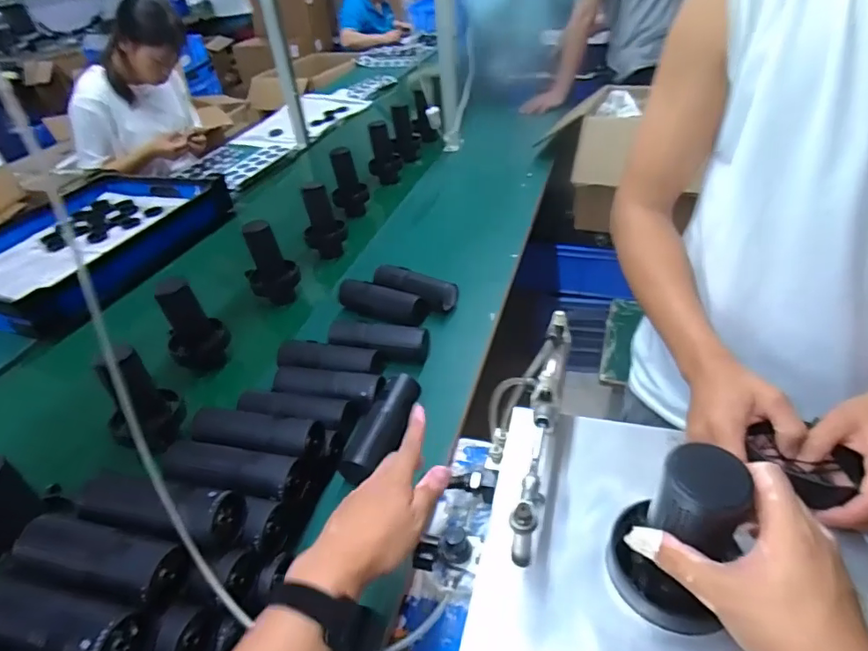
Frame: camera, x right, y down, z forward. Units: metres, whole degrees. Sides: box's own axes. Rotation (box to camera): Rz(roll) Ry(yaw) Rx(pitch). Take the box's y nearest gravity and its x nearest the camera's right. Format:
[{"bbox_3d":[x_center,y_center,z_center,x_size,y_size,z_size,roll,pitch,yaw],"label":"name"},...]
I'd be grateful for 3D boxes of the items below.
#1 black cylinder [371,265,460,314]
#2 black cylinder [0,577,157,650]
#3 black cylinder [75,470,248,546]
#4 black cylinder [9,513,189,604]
[{"bbox_3d":[-0.043,-0.070,0.997,0.158,0.056,0.064,22,46,32],"label":"black cylinder"},{"bbox_3d":[-0.326,0.256,0.444,0.162,0.047,0.056,3,39,13],"label":"black cylinder"},{"bbox_3d":[-0.274,0.180,0.518,0.156,0.053,0.058,2,39,12],"label":"black cylinder"},{"bbox_3d":[-0.315,0.215,0.485,0.159,0.046,0.056,3,39,13],"label":"black cylinder"}]

